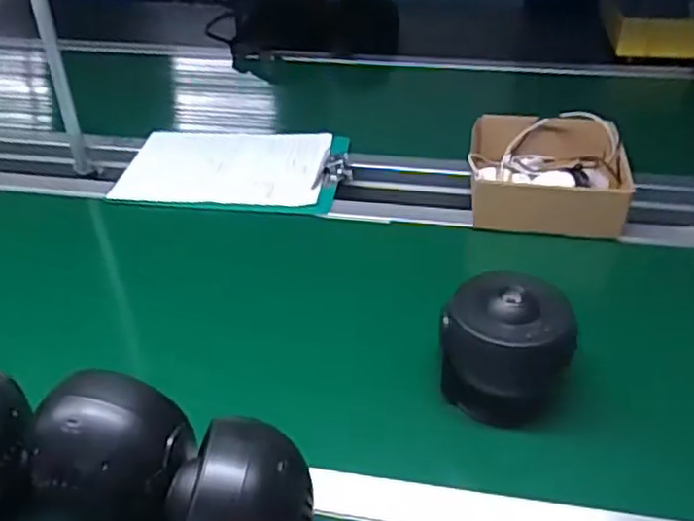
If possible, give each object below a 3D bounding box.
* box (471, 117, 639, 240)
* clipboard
[{"bbox_3d":[0.267,-0.114,0.921,0.191,0.082,0.177,3,35,9],"label":"box"},{"bbox_3d":[-0.159,-0.135,0.993,0.321,0.020,0.217,1,40,-4],"label":"clipboard"}]

